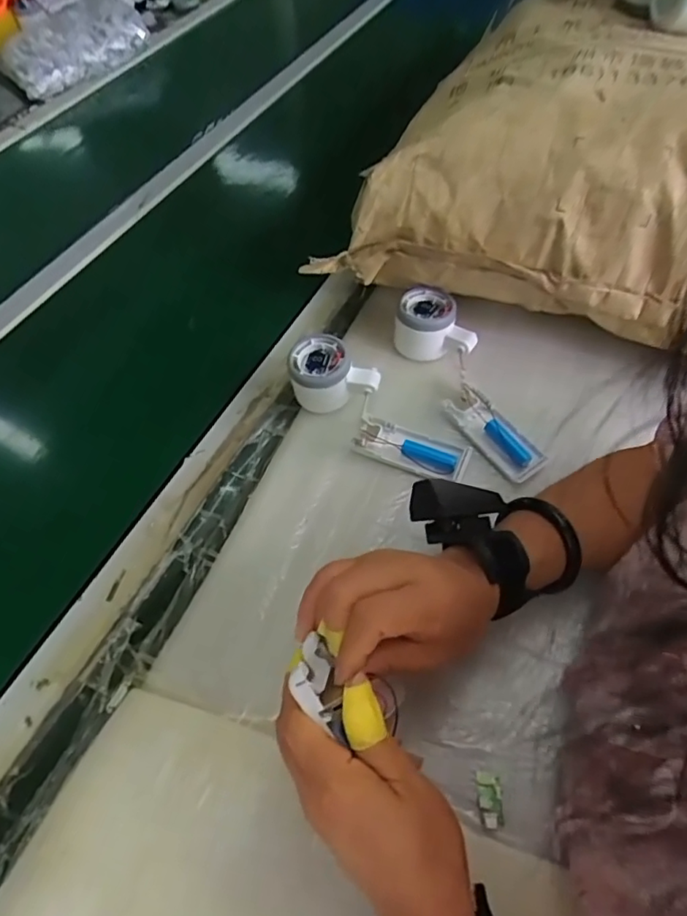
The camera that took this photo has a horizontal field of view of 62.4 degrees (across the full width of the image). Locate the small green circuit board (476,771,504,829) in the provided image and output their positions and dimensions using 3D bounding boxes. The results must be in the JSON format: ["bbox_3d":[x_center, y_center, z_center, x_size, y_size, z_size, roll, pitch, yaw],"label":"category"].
[{"bbox_3d":[0.095,0.220,0.366,0.015,0.008,0.031,0,55,5],"label":"small green circuit board"}]

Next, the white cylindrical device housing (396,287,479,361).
[{"bbox_3d":[0.094,-0.136,0.575,0.078,0.048,0.052,7,56,10],"label":"white cylindrical device housing"}]

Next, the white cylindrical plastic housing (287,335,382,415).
[{"bbox_3d":[-0.011,-0.086,0.549,0.082,0.057,0.072,-11,55,-3],"label":"white cylindrical plastic housing"}]

